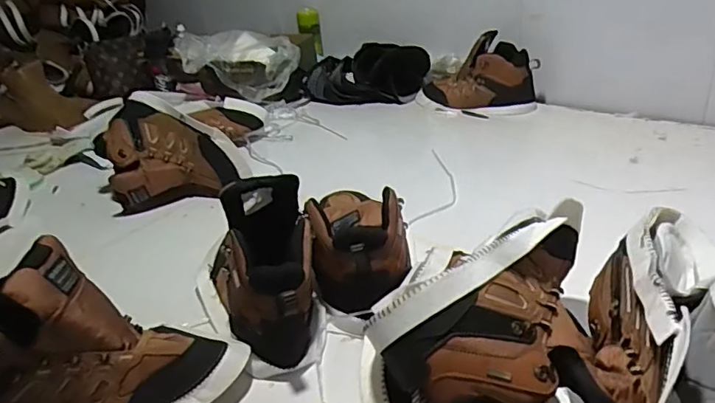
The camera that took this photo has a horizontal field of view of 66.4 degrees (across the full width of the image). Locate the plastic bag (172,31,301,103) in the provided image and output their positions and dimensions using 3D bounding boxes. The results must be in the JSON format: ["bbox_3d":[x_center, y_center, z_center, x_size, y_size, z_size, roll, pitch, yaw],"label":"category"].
[{"bbox_3d":[-0.293,-0.333,1.358,0.297,0.151,0.113,-10,28,-7],"label":"plastic bag"}]

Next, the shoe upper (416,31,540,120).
[{"bbox_3d":[0.273,-0.287,1.275,0.284,0.156,0.122,10,32,27],"label":"shoe upper"}]

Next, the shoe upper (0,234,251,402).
[{"bbox_3d":[-0.278,0.141,0.546,0.302,0.173,0.101,-2,28,6],"label":"shoe upper"}]

